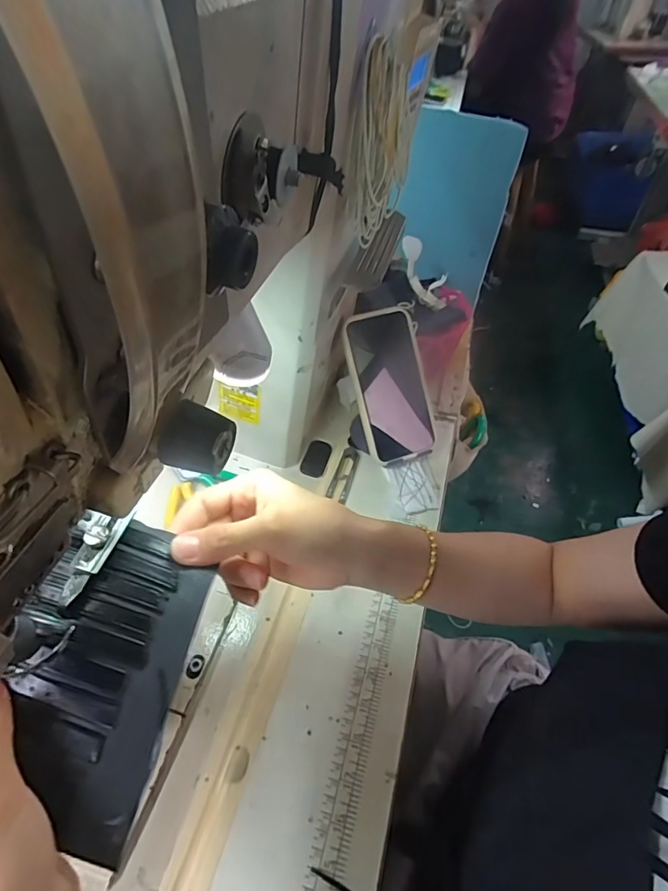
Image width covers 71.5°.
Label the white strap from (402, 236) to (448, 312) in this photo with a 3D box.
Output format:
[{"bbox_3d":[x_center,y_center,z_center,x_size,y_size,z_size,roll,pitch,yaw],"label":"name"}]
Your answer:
[{"bbox_3d":[0.126,-0.242,0.648,0.039,0.025,0.126,-11,71,-13],"label":"white strap"}]

